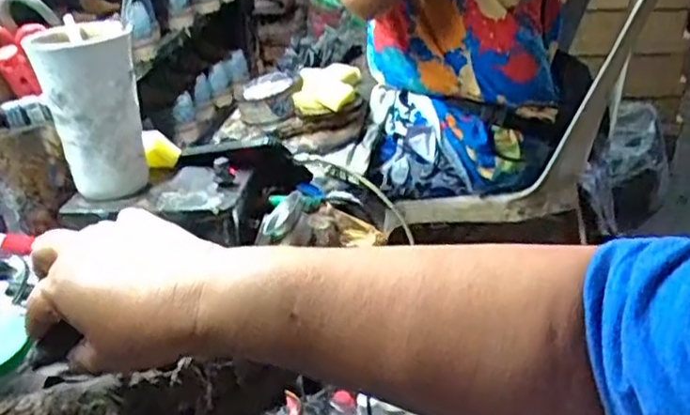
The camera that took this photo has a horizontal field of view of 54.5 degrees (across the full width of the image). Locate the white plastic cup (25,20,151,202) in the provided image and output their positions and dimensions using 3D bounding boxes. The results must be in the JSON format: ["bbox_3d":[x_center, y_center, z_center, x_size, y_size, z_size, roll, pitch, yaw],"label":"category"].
[{"bbox_3d":[-0.213,-0.084,0.573,0.073,0.131,0.077,-13,30,-18],"label":"white plastic cup"}]

